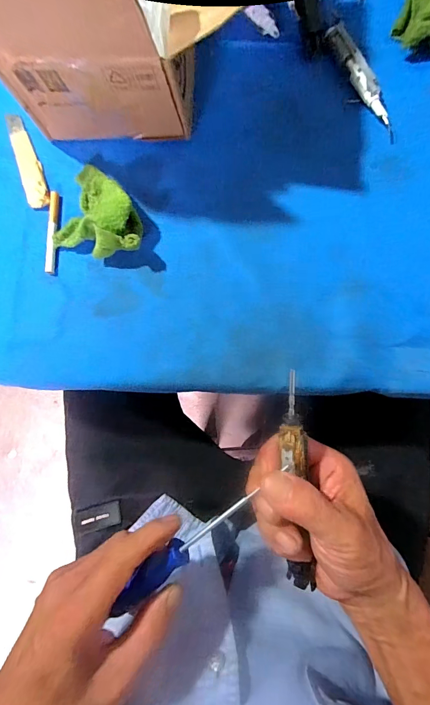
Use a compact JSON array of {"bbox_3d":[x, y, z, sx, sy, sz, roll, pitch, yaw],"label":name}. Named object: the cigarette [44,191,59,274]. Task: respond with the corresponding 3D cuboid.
[{"bbox_3d":[-0.165,-0.121,0.354,0.011,0.005,0.083,2,84,6],"label":"cigarette"}]

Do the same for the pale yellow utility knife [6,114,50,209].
[{"bbox_3d":[-0.198,-0.204,0.366,0.024,0.006,0.115,-20,83,3],"label":"pale yellow utility knife"}]

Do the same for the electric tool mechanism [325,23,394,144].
[{"bbox_3d":[0.145,-0.264,0.340,0.017,0.015,0.127,-27,82,2],"label":"electric tool mechanism"}]

